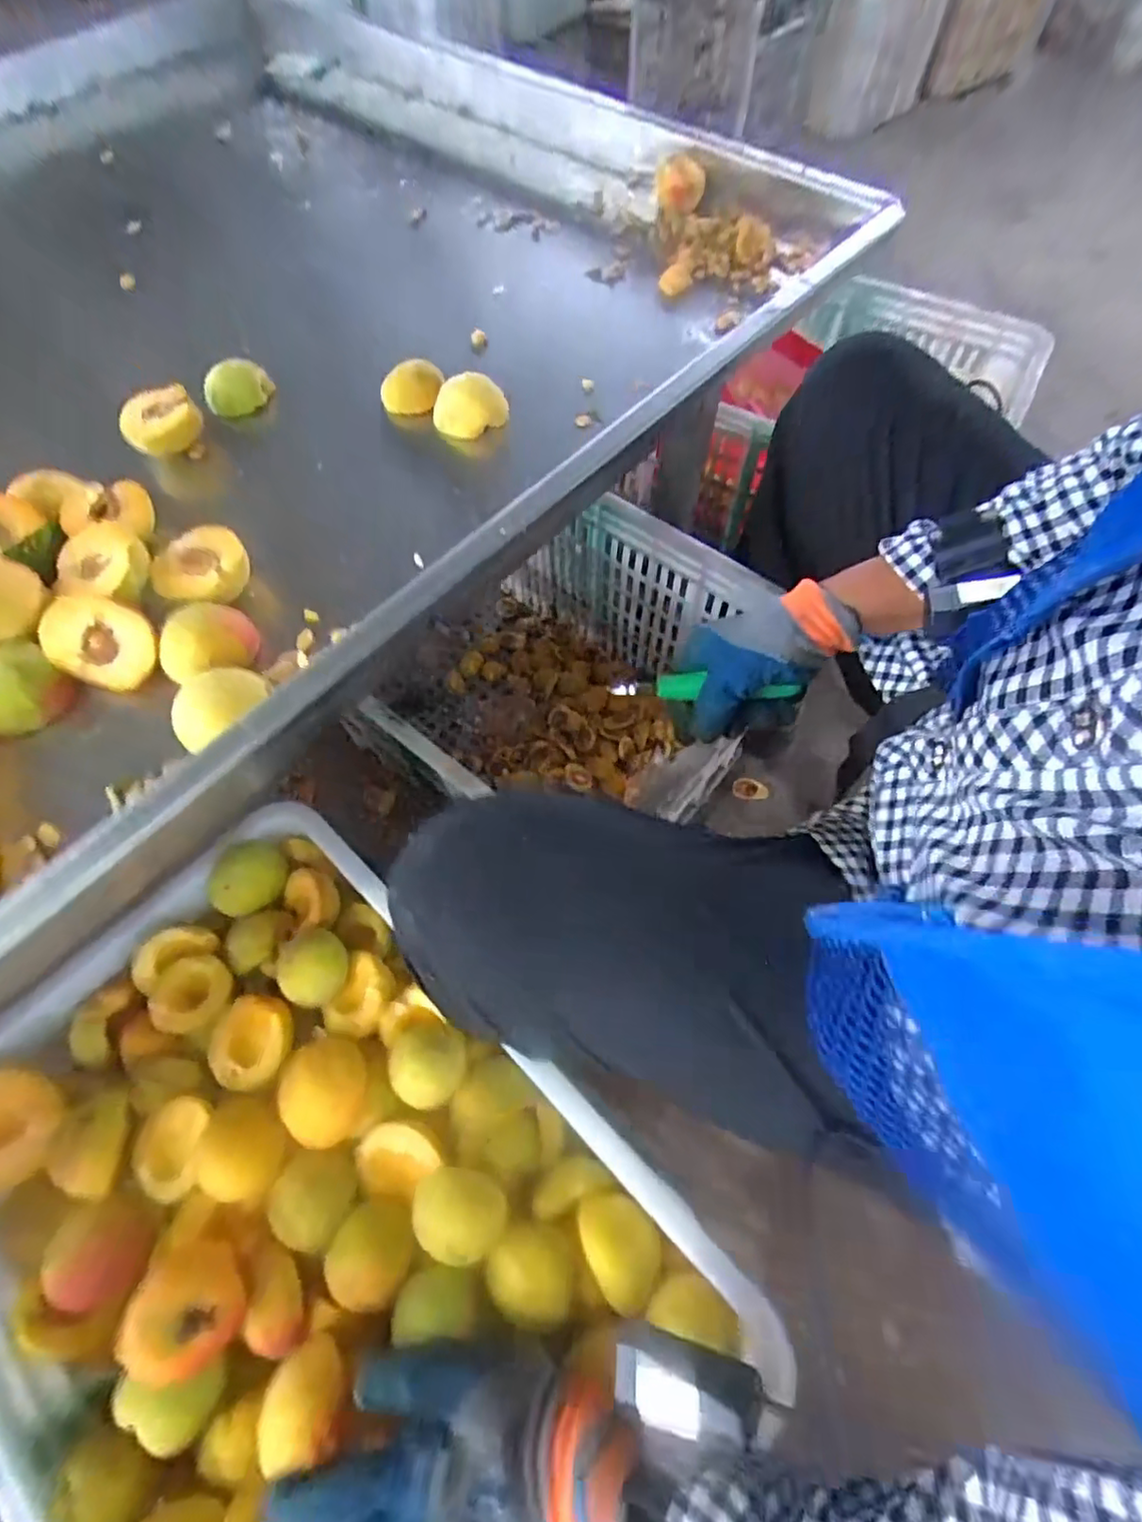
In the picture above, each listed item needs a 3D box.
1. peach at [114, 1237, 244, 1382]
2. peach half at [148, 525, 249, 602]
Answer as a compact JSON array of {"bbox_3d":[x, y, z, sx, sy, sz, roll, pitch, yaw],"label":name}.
[{"bbox_3d":[-0.229,0.329,0.371,0.058,0.045,0.056,0,62,0],"label":"peach"},{"bbox_3d":[-0.251,-0.130,0.427,0.061,0.024,0.052,-36,88,-7],"label":"peach half"}]

